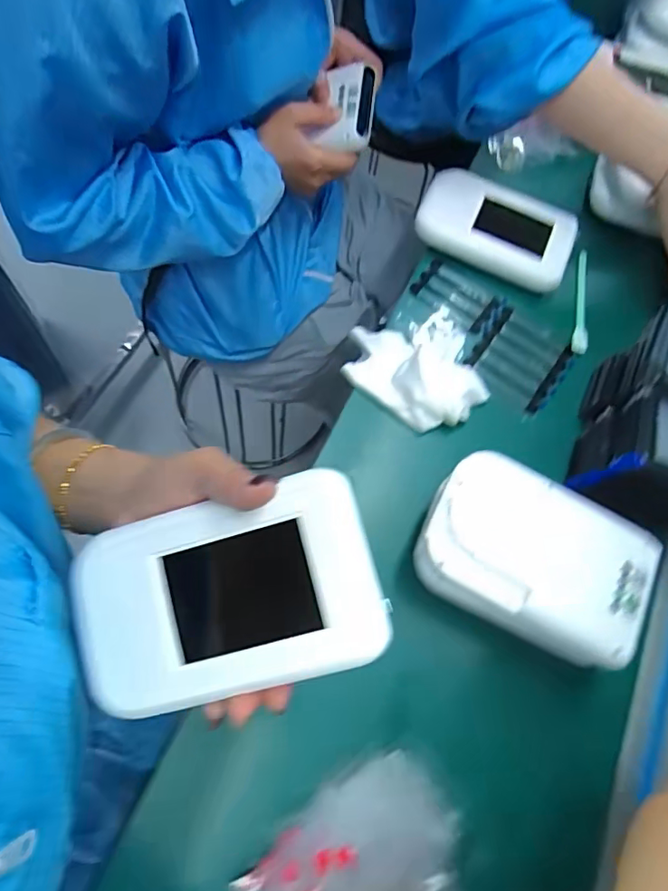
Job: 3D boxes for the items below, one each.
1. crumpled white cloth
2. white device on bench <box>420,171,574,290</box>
[{"bbox_3d":[0.072,-0.068,0.480,0.115,0.031,0.114,-10,65,-5],"label":"crumpled white cloth"},{"bbox_3d":[0.165,-0.220,0.531,0.155,0.017,0.091,25,81,1],"label":"white device on bench"}]

